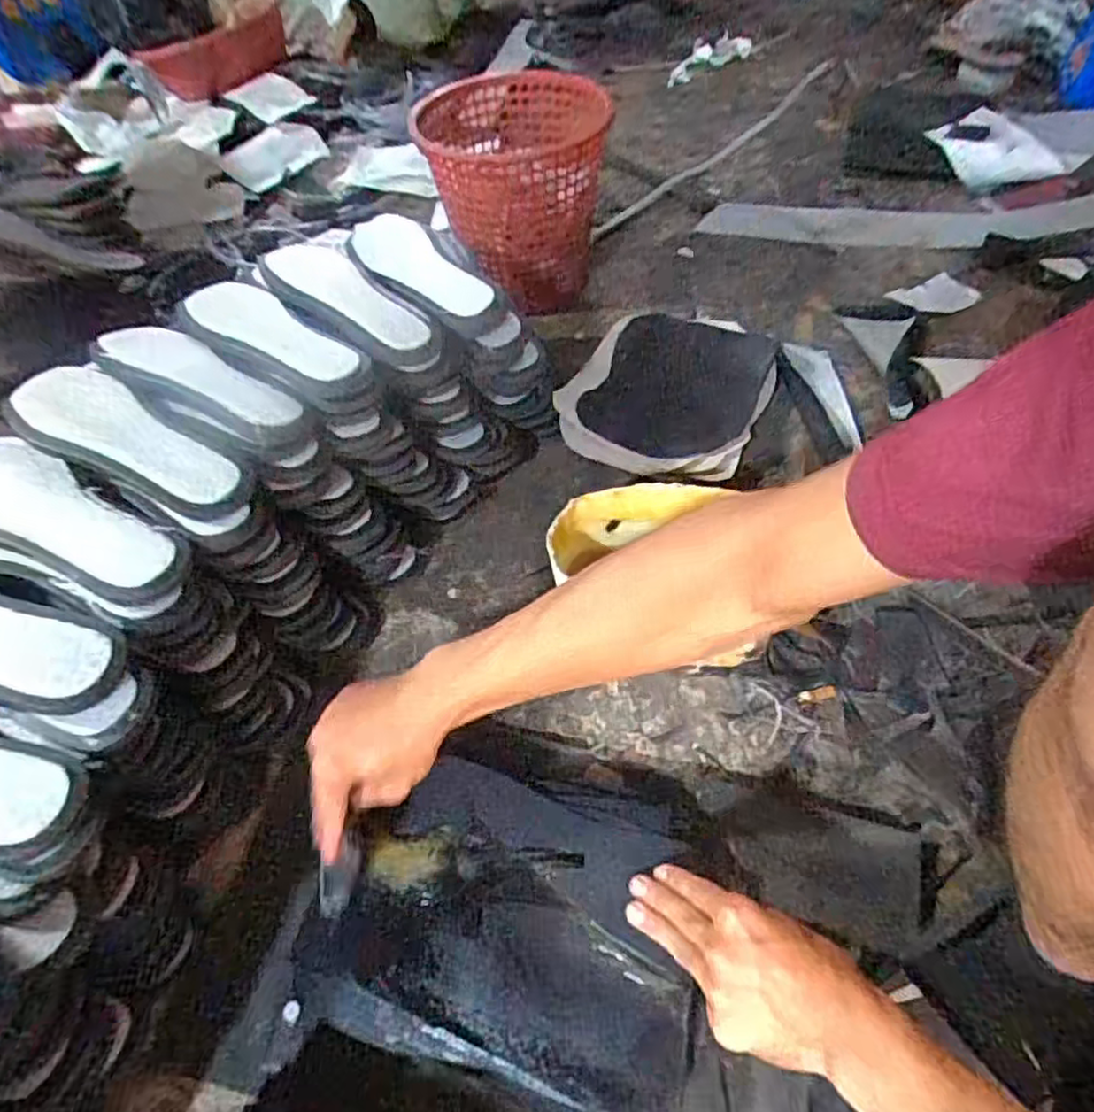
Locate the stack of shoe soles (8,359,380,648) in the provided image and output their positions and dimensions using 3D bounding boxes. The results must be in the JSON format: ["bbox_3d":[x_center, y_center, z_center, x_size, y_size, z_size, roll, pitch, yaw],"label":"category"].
[{"bbox_3d":[-0.312,-0.021,0.619,0.259,0.237,0.088,19,55,18],"label":"stack of shoe soles"}]

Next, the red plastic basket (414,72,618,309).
[{"bbox_3d":[-0.039,-0.529,1.007,0.260,0.238,0.271,-3,51,1],"label":"red plastic basket"}]

